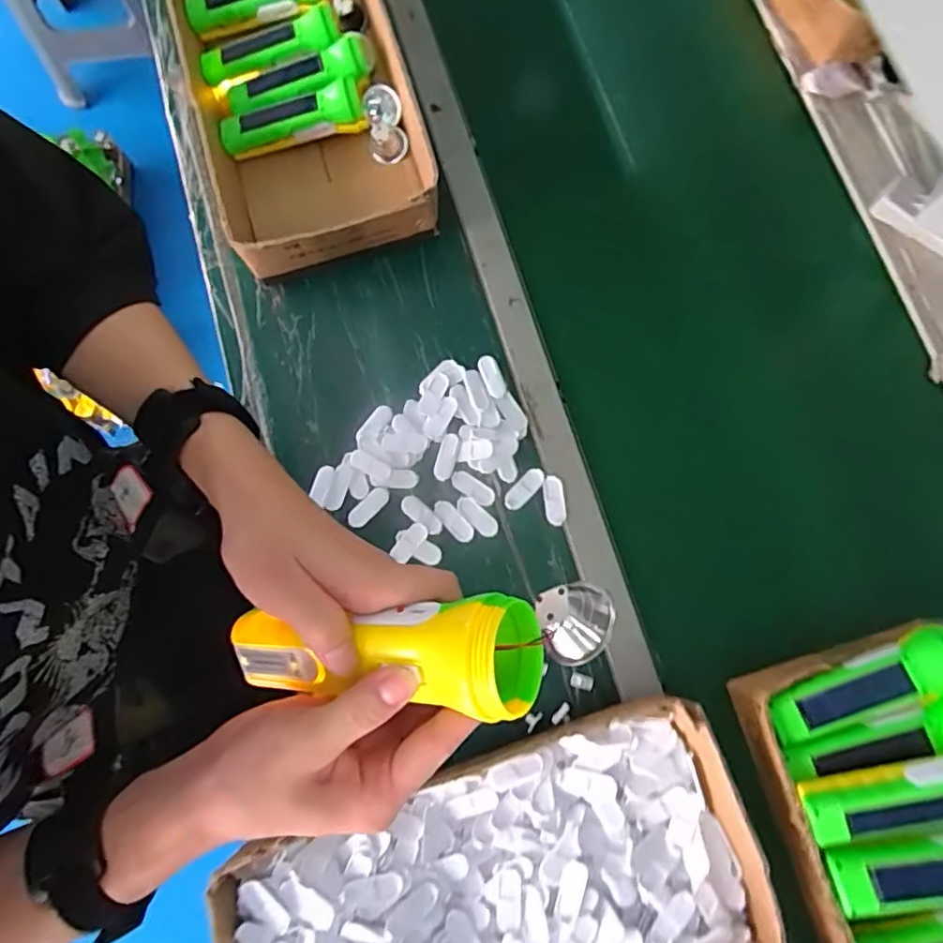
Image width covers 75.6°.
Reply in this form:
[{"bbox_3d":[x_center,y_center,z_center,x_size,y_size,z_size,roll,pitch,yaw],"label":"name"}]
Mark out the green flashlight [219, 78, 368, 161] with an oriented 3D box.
[{"bbox_3d":[-0.205,-0.401,0.693,0.161,0.054,0.045,-13,78,-2],"label":"green flashlight"}]

